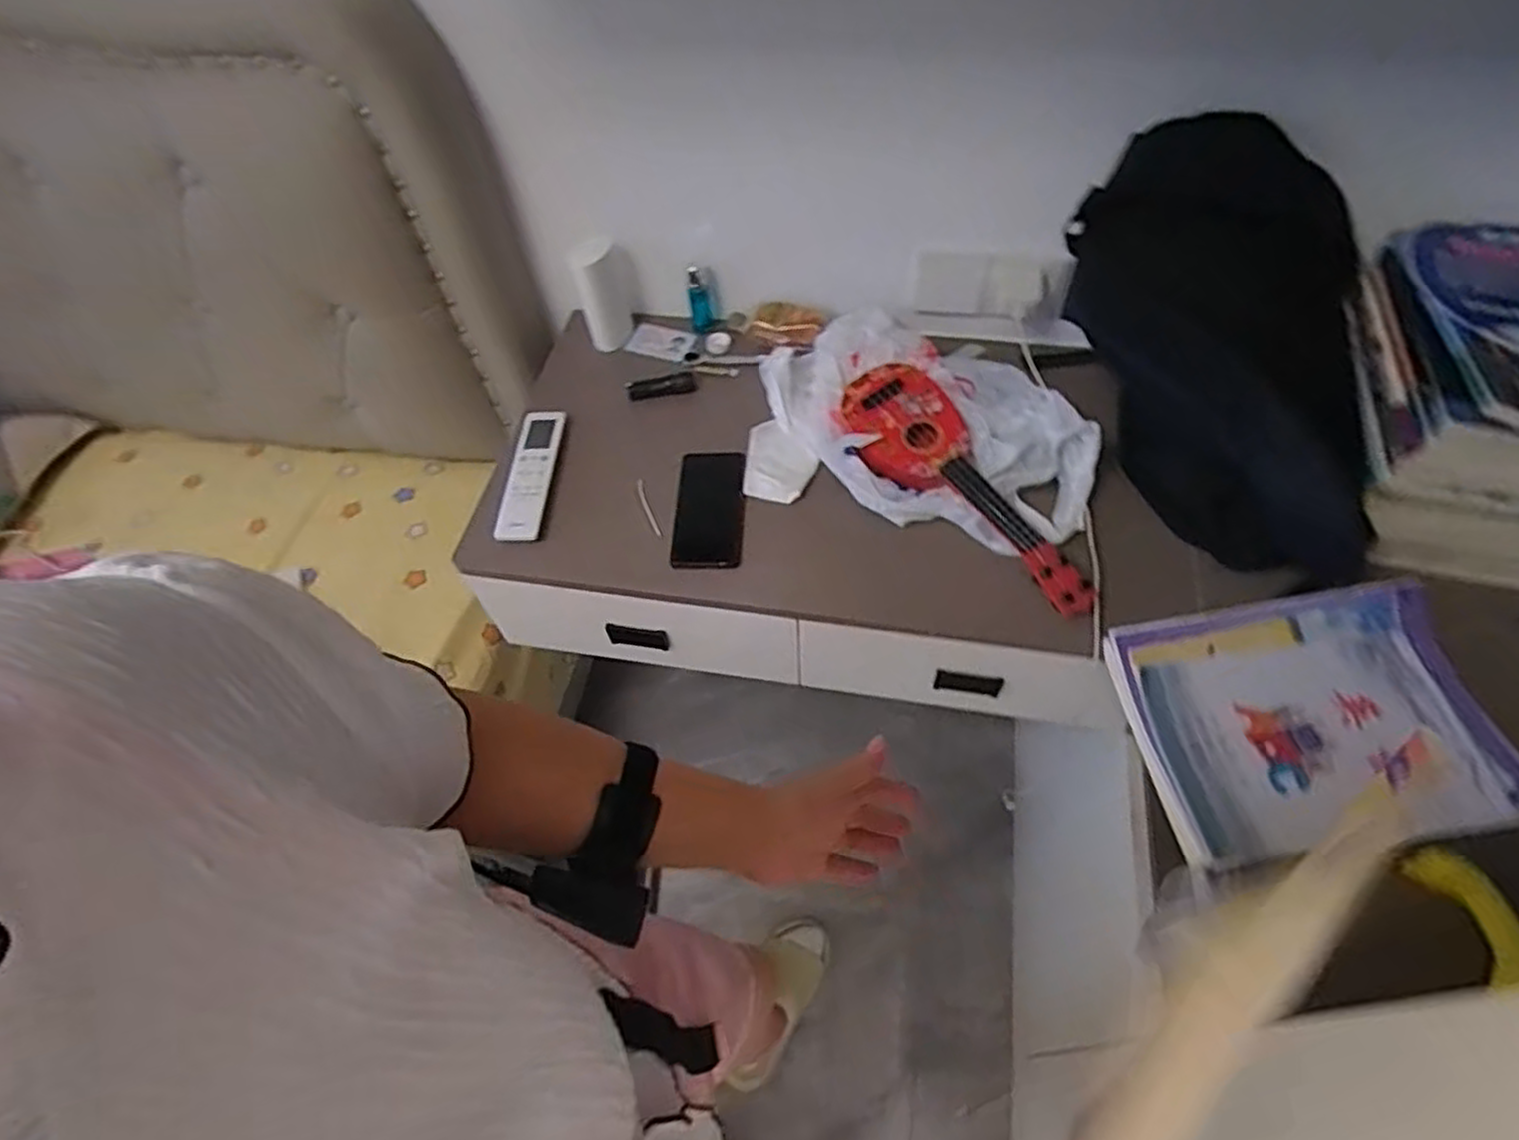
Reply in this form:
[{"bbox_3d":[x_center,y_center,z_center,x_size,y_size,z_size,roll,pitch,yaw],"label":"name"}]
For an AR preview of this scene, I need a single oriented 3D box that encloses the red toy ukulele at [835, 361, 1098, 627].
[{"bbox_3d":[0.213,-0.088,0.860,0.115,0.046,0.336,-28,69,-7],"label":"red toy ukulele"}]

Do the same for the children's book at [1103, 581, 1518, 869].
[{"bbox_3d":[0.506,0.137,0.709,0.305,0.021,0.225,-10,65,0],"label":"children's book"}]

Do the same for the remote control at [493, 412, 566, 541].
[{"bbox_3d":[-0.272,-0.115,0.918,0.050,0.021,0.185,1,60,5],"label":"remote control"}]

